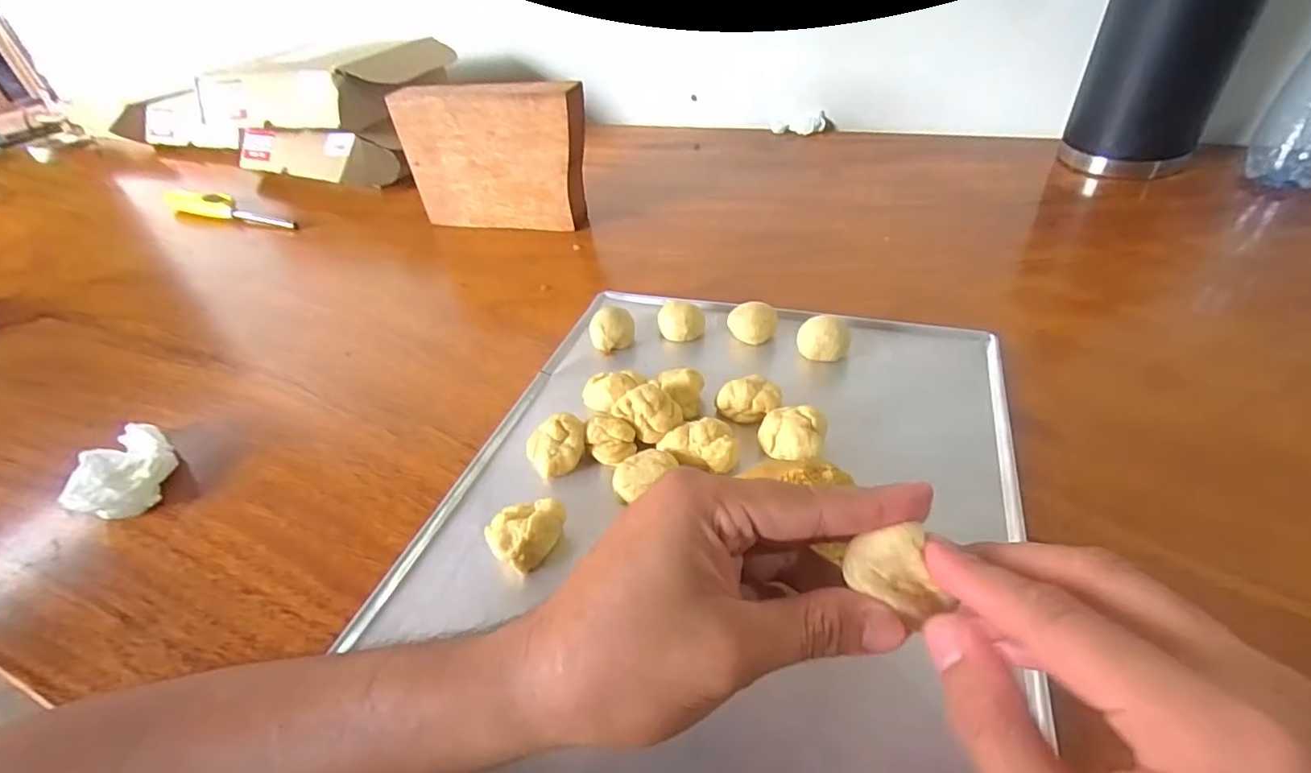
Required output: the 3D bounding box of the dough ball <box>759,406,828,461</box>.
[{"bbox_3d":[0.085,0.034,0.364,0.040,0.030,0.034,9,42,19],"label":"dough ball"}]

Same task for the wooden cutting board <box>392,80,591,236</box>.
[{"bbox_3d":[-0.179,-0.252,0.646,0.208,0.153,0.033,5,41,14],"label":"wooden cutting board"}]

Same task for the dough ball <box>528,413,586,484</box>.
[{"bbox_3d":[-0.063,0.038,0.373,0.036,0.029,0.029,-24,42,-19],"label":"dough ball"}]

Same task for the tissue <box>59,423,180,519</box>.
[{"bbox_3d":[-0.366,0.057,0.399,0.053,0.026,0.078,-30,45,-26],"label":"tissue"}]

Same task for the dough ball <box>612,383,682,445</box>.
[{"bbox_3d":[-0.005,0.015,0.379,0.036,0.025,0.031,26,50,33],"label":"dough ball"}]

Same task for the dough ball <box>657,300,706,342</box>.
[{"bbox_3d":[0.021,-0.051,0.469,0.037,0.031,0.029,-7,40,1],"label":"dough ball"}]

